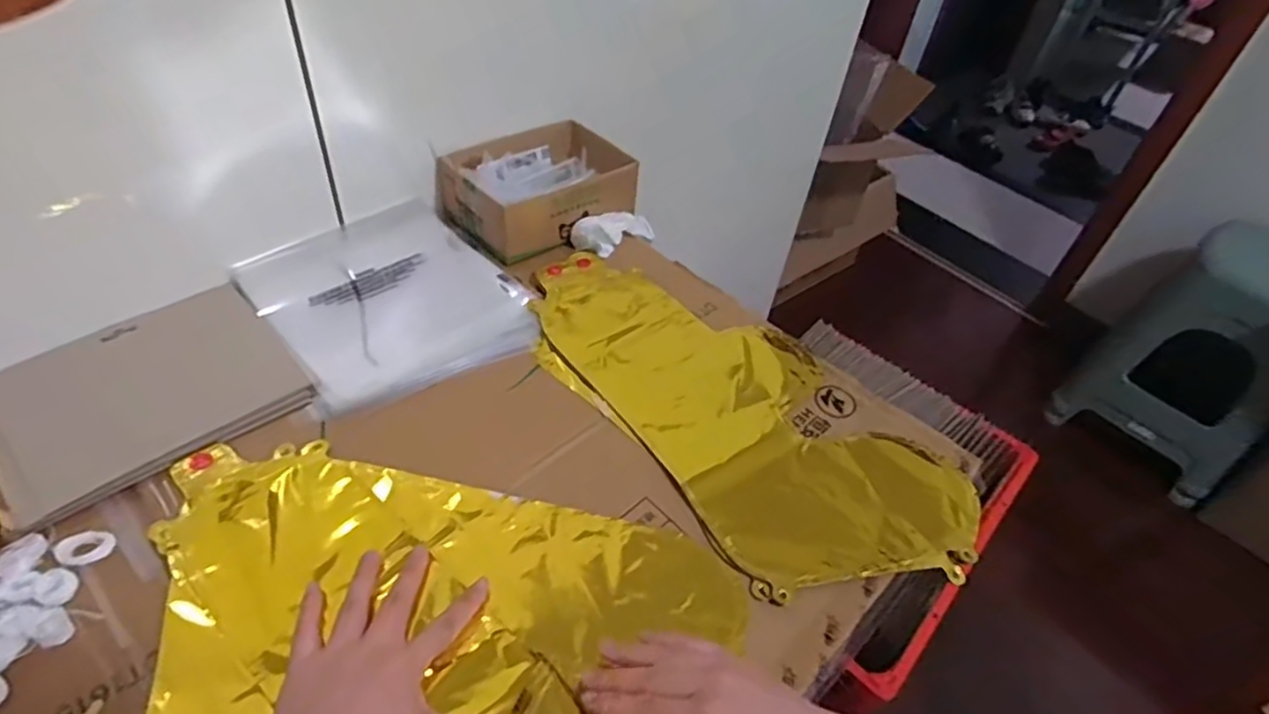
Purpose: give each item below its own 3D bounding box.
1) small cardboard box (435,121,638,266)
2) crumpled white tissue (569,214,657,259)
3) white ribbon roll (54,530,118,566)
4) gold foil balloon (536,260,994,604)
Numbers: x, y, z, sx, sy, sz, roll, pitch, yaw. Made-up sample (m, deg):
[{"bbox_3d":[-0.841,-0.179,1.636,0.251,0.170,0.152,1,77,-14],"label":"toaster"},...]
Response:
[{"bbox_3d":[-0.103,-0.186,0.748,0.139,0.063,0.188,38,52,26],"label":"small cardboard box"},{"bbox_3d":[-0.019,-0.141,0.756,0.040,0.031,0.112,33,35,24],"label":"crumpled white tissue"},{"bbox_3d":[-0.355,0.123,0.438,0.026,0.008,0.029,34,50,23],"label":"white ribbon roll"},{"bbox_3d":[0.081,0.032,0.596,0.211,0.024,0.427,-27,55,-30],"label":"gold foil balloon"}]

